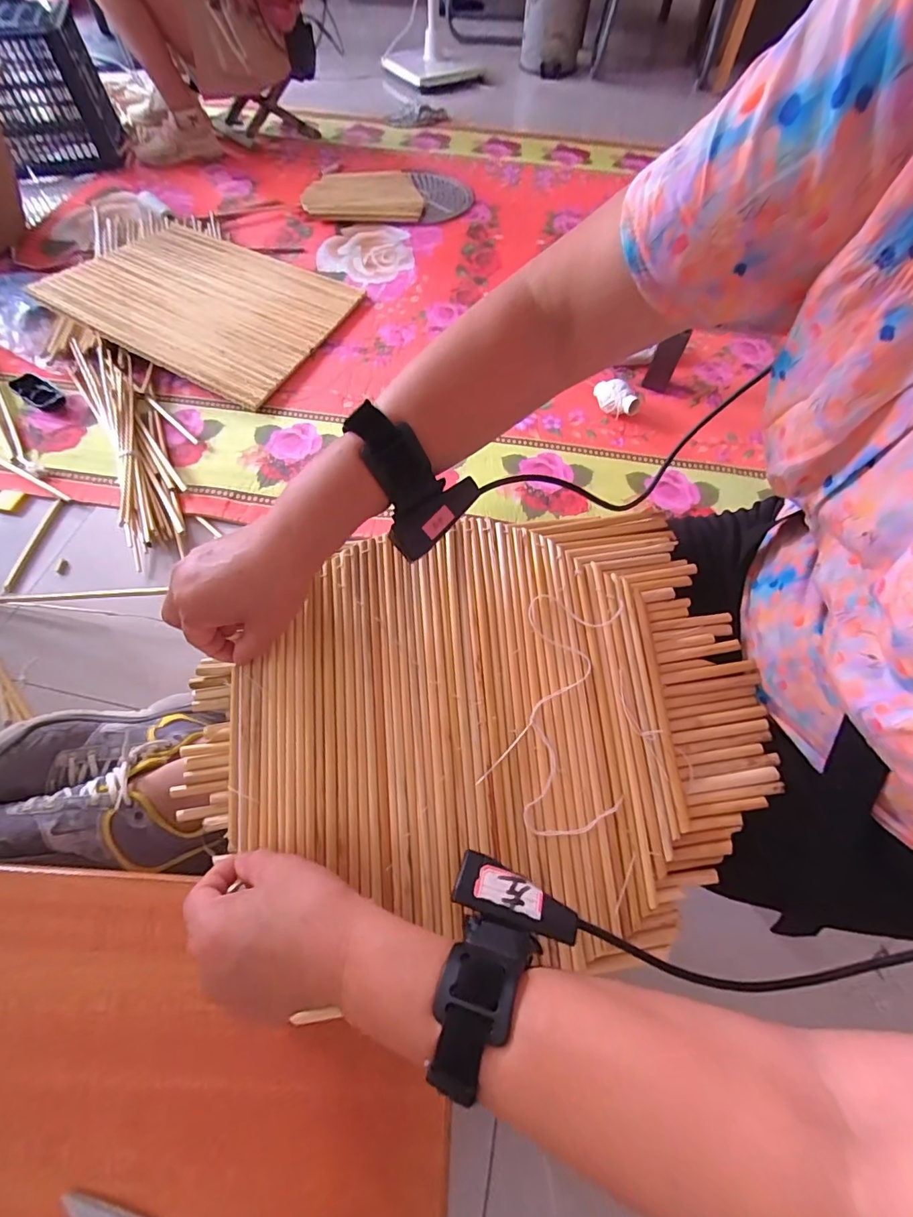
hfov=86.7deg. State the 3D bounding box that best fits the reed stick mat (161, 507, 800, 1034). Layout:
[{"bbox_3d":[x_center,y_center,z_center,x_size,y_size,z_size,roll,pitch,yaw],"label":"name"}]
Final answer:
[{"bbox_3d":[0.016,0.079,0.369,0.423,0.020,0.305,-7,72,-4],"label":"reed stick mat"}]

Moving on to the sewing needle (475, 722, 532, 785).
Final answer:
[{"bbox_3d":[0.036,0.107,0.357,0.060,0.004,0.004,-44,67,-12],"label":"sewing needle"}]

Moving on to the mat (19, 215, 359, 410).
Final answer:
[{"bbox_3d":[-0.523,-0.658,1.031,0.504,0.031,0.445,25,67,-1],"label":"mat"}]

